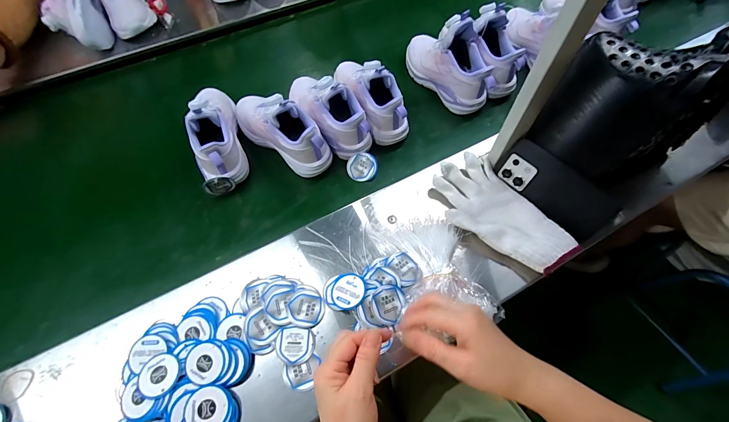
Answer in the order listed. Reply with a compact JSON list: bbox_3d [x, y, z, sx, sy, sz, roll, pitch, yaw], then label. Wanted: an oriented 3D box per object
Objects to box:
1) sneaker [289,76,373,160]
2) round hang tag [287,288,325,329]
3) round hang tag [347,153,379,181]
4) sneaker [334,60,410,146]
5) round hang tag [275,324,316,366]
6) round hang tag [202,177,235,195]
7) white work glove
[{"bbox_3d":[-0.067,-0.188,0.569,0.091,0.099,0.197,-26,67,-15],"label":"sneaker"},{"bbox_3d":[-0.078,0.128,0.427,0.045,0.004,0.052,-14,64,-9],"label":"round hang tag"},{"bbox_3d":[-0.004,-0.076,0.562,0.053,0.005,0.048,-16,92,7],"label":"round hang tag"},{"bbox_3d":[0.004,-0.220,0.589,0.088,0.105,0.200,-22,66,-13],"label":"sneaker"},{"bbox_3d":[-0.088,0.168,0.407,0.047,0.004,0.046,1,63,-2],"label":"round hang tag"},{"bbox_3d":[-0.240,-0.039,0.534,0.046,0.047,0.009,-16,64,-10],"label":"round hang tag"},{"bbox_3d":[0.197,-0.001,0.473,0.124,0.039,0.210,-34,69,-18],"label":"white work glove"}]

